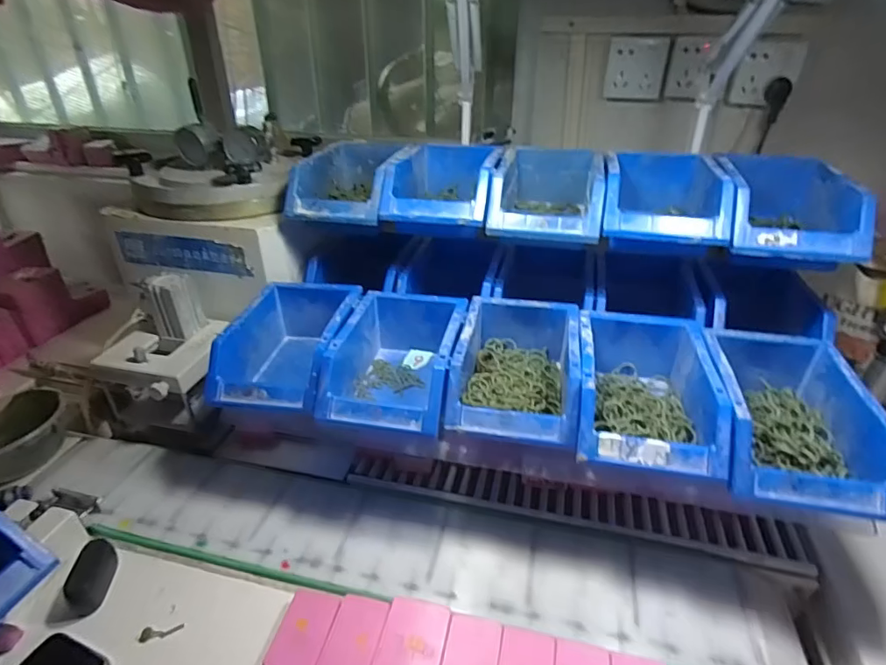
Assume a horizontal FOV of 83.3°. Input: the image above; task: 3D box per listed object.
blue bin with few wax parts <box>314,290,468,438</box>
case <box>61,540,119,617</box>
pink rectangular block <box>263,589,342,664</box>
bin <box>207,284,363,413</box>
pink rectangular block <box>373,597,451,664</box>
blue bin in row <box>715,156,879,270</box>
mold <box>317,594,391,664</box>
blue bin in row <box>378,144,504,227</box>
[{"bbox_3d":[-0.047,0.034,0.536,0.122,0.078,0.175,6,32,10],"label":"blue bin with few wax parts"},{"bbox_3d":[-0.336,0.232,0.477,0.027,0.027,0.066,-6,32,-10],"label":"case"},{"bbox_3d":[-0.121,0.263,0.432,0.047,0.016,0.071,6,31,10],"label":"pink rectangular block"},{"bbox_3d":[-0.169,0.020,0.566,0.122,0.083,0.176,4,31,7],"label":"bin"},{"bbox_3d":[-0.027,0.269,0.413,0.053,0.023,0.084,7,32,11],"label":"pink rectangular block"},{"bbox_3d":[0.367,-0.136,0.542,0.124,0.067,0.158,7,32,11],"label":"blue bin in row"},{"bbox_3d":[-0.076,0.265,0.423,0.045,0.020,0.075,6,32,10],"label":"mold"},{"bbox_3d":[0.006,-0.186,0.630,0.124,0.067,0.186,7,32,12],"label":"blue bin in row"}]

